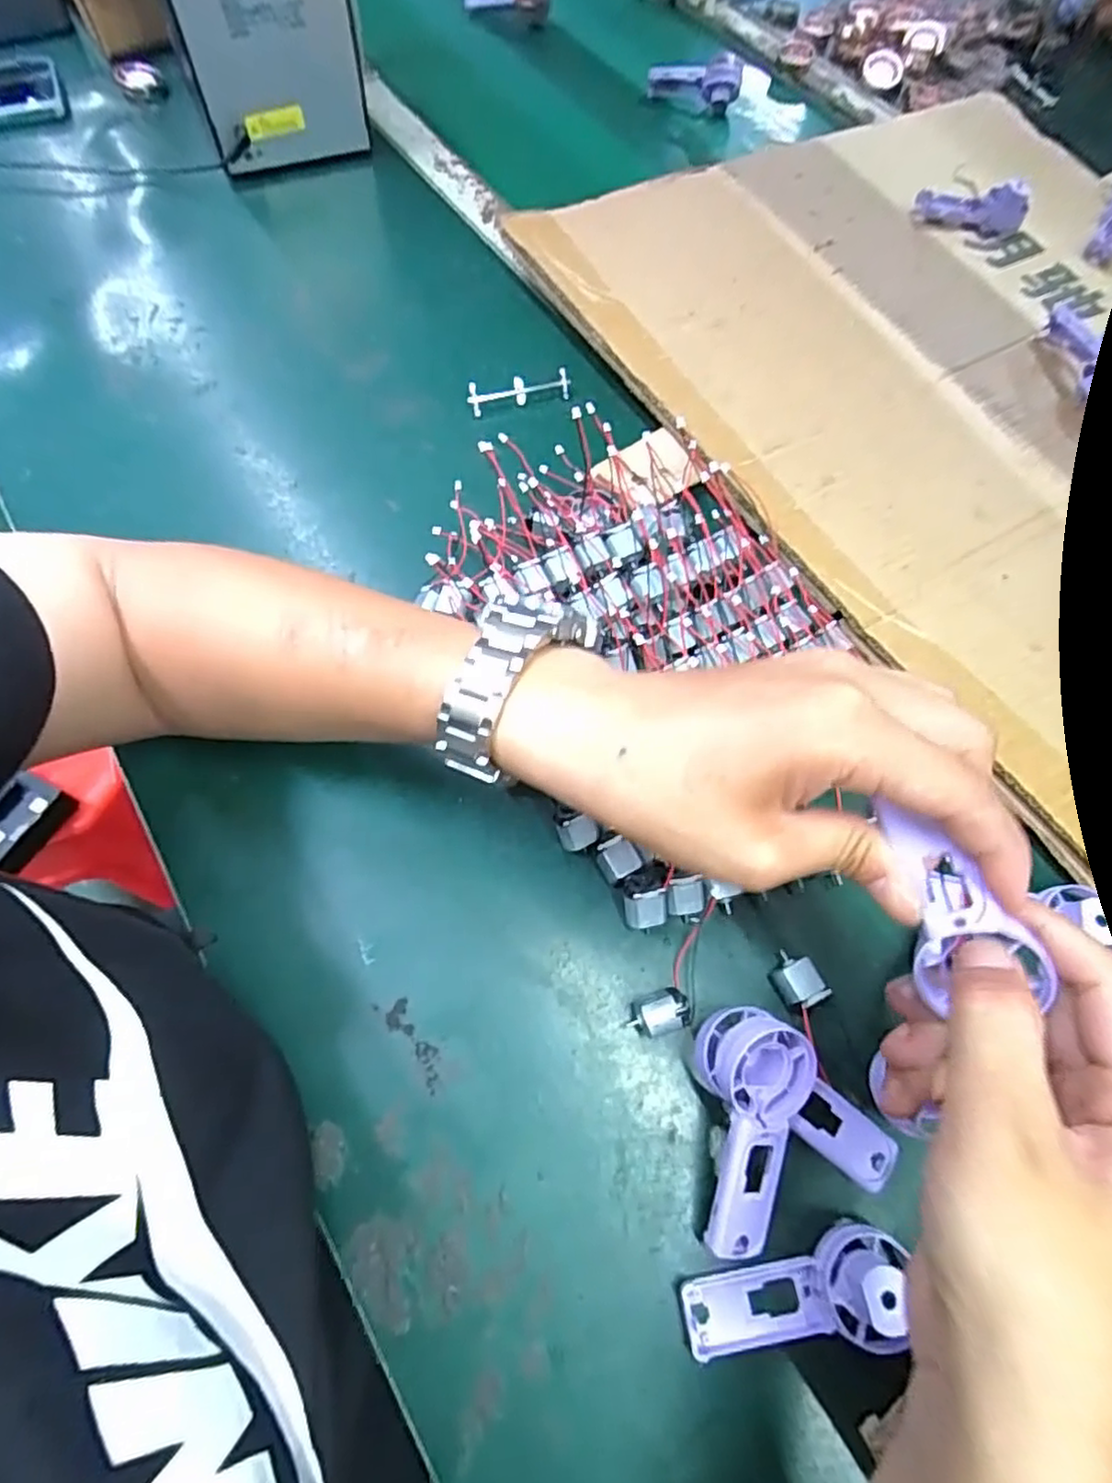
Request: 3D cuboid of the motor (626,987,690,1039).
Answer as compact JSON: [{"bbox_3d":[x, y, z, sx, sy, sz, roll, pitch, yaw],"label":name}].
[{"bbox_3d":[0.047,0.126,0.314,0.028,0.017,0.017,-13,67,-11],"label":"motor"}]

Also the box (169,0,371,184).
[{"bbox_3d":[-0.234,-0.566,0.535,0.126,0.147,0.147,-18,67,-12],"label":"box"}]

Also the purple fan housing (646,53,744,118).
[{"bbox_3d":[0.142,-0.674,0.698,0.090,0.041,0.026,15,65,3],"label":"purple fan housing"}]

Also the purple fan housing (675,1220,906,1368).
[{"bbox_3d":[0.094,0.217,0.266,0.085,0.028,0.038,-2,65,-6],"label":"purple fan housing"}]

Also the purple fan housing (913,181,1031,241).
[{"bbox_3d":[0.348,-0.444,0.572,0.090,0.033,0.021,8,64,-1],"label":"purple fan housing"}]

